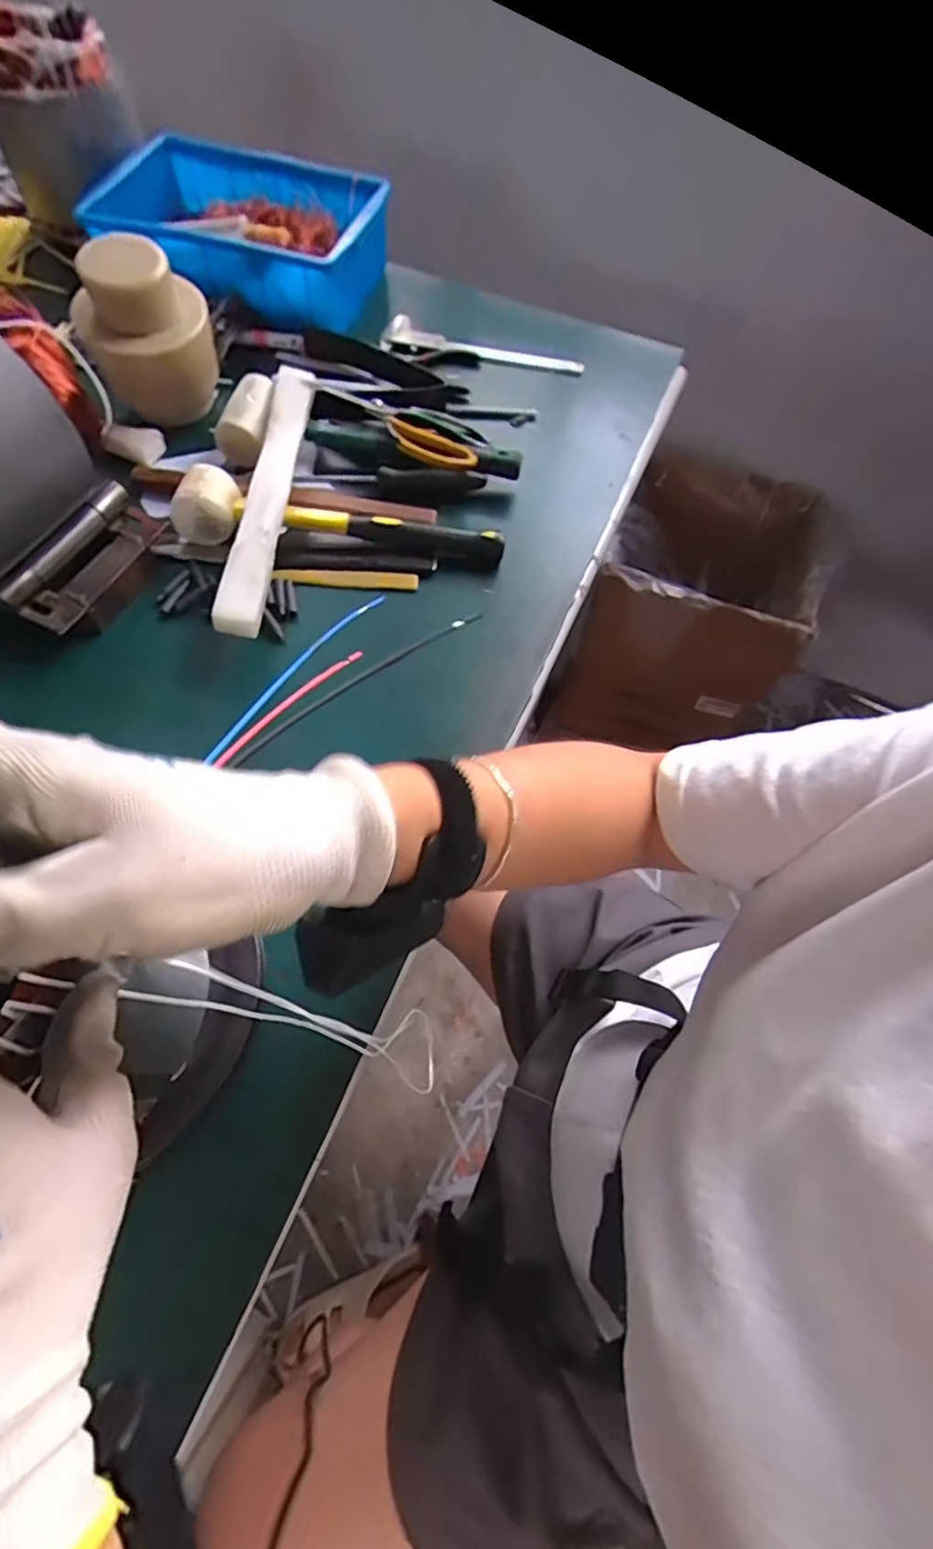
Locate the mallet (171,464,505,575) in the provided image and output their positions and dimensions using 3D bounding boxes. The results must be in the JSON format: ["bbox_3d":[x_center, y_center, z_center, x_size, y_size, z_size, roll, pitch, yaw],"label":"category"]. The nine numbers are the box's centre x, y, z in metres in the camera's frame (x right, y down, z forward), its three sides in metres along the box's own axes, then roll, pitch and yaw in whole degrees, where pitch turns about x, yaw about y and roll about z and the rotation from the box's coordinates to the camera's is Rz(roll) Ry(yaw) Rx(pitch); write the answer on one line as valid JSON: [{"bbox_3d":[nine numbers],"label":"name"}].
[{"bbox_3d":[-0.107,-0.224,0.527,0.279,0.053,0.056,5,63,-1],"label":"mallet"}]

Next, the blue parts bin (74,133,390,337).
[{"bbox_3d":[-0.239,-0.629,0.688,0.298,0.072,0.211,18,64,5],"label":"blue parts bin"}]

